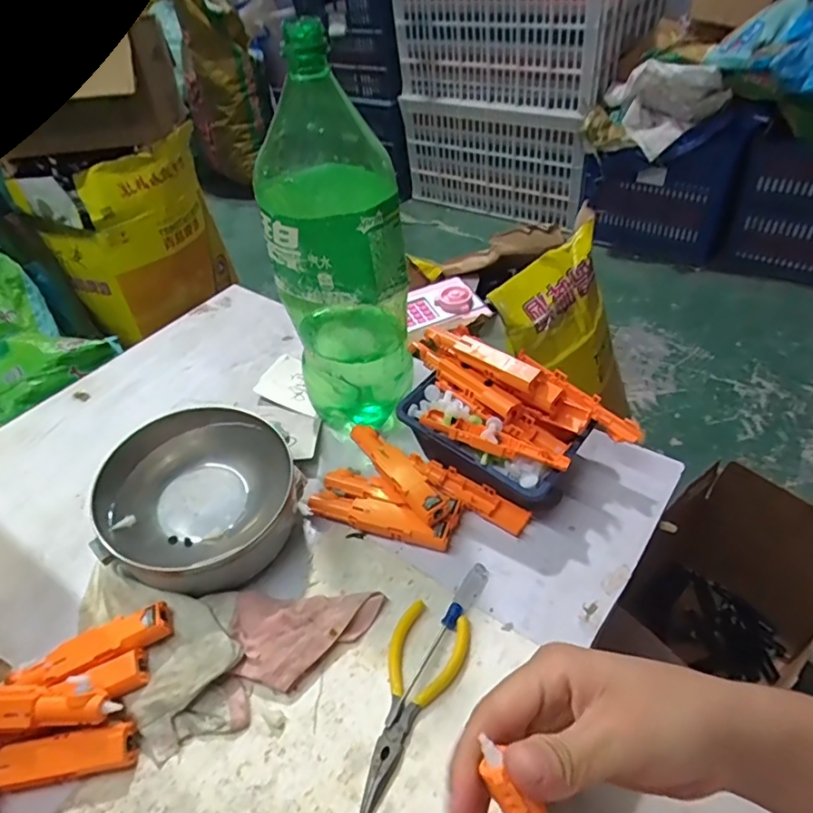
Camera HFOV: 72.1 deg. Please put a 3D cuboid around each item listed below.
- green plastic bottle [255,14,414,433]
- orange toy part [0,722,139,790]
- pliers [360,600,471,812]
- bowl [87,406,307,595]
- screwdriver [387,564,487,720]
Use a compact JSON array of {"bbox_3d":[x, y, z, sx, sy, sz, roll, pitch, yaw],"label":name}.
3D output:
[{"bbox_3d":[-0.054,-0.108,0.460,0.101,0.315,0.107,-14,44,-6],"label":"green plastic bottle"},{"bbox_3d":[-0.210,0.215,0.340,0.083,0.021,0.025,-13,44,-4],"label":"orange toy part"},{"bbox_3d":[0.000,0.189,0.359,0.050,0.008,0.129,13,48,21],"label":"pliers"},{"bbox_3d":[-0.162,0.070,0.442,0.132,0.074,0.137,1,45,10],"label":"bowl"},{"bbox_3d":[0.025,0.160,0.389,0.015,0.010,0.127,19,50,26],"label":"screwdriver"}]

